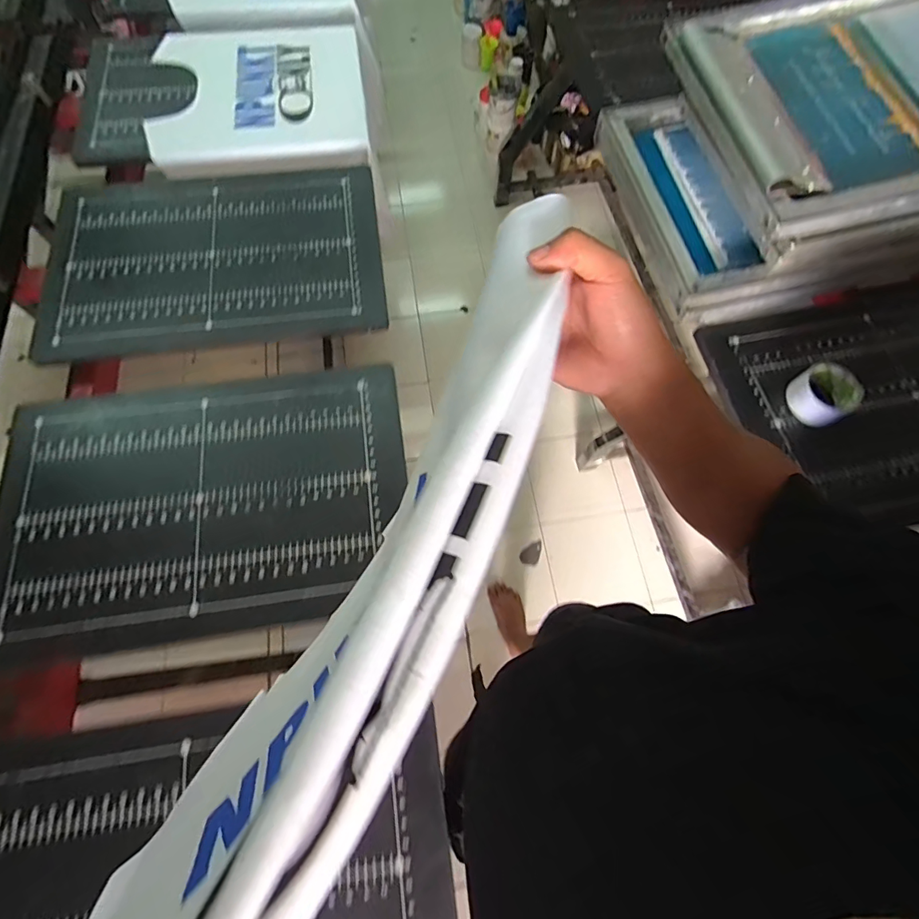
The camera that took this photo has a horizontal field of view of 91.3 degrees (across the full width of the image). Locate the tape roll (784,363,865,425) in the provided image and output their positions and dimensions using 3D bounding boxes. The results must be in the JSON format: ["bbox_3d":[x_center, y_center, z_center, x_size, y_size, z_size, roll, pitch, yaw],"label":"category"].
[{"bbox_3d":[0.567,-0.102,0.704,0.076,0.054,0.088,-31,73,-12],"label":"tape roll"}]

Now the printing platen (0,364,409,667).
[{"bbox_3d":[-0.380,0.058,0.667,0.591,0.013,0.384,-8,69,-4],"label":"printing platen"}]

